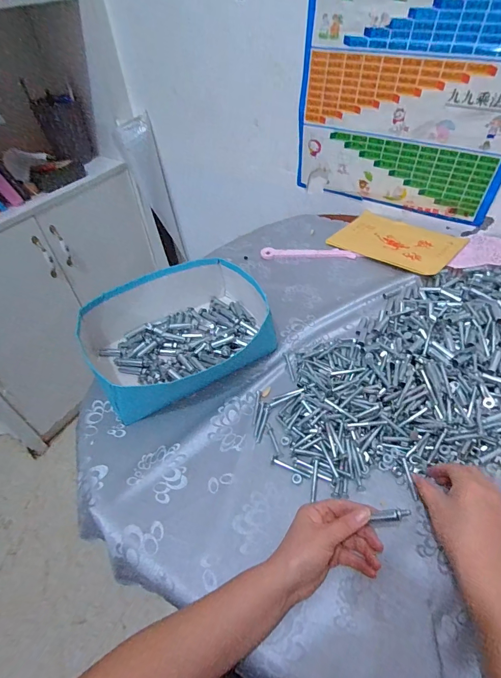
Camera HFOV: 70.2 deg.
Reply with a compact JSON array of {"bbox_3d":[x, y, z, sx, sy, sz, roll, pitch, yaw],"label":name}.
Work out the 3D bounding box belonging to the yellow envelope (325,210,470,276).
[{"bbox_3d":[0.338,-0.229,0.828,0.261,0.015,0.181,28,55,28],"label":"yellow envelope"}]

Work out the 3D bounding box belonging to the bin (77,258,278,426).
[{"bbox_3d":[-0.122,-0.019,0.617,0.302,0.085,0.225,-27,50,-19],"label":"bin"}]

